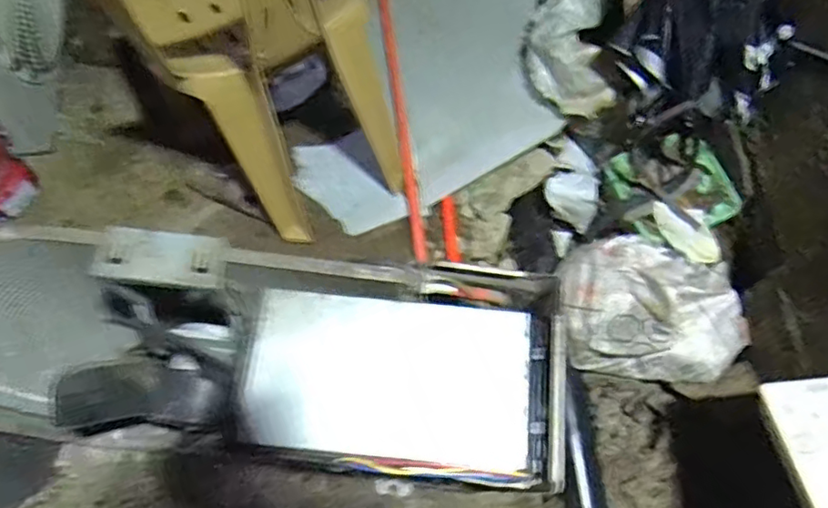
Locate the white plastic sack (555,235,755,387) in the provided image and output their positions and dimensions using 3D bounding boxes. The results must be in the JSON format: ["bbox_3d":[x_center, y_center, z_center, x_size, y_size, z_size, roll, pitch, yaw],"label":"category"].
[{"bbox_3d":[0.422,0.095,1.087,0.299,0.172,0.248,-3,68,0],"label":"white plastic sack"}]

